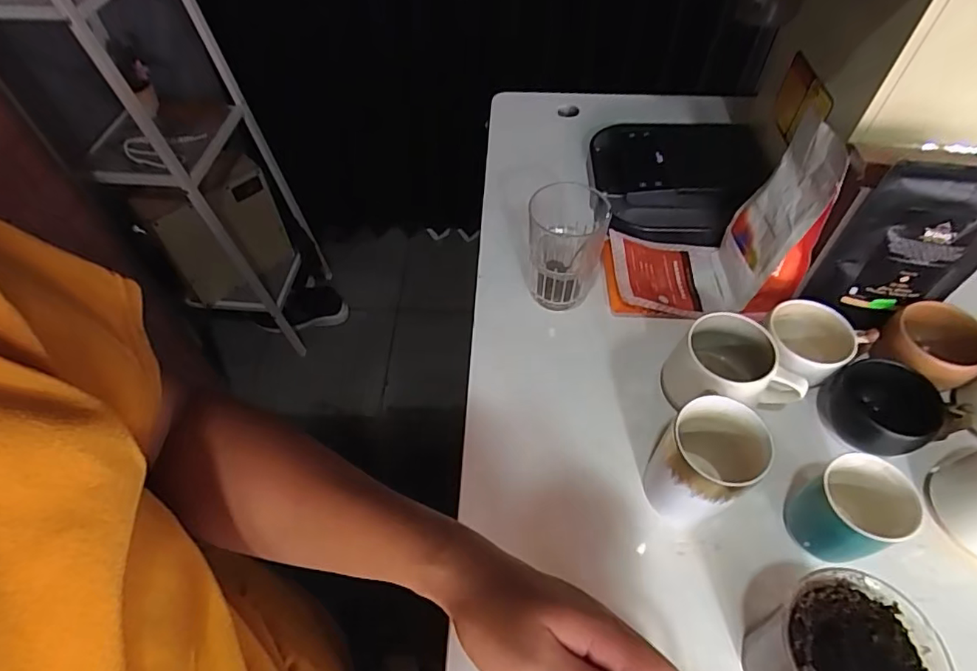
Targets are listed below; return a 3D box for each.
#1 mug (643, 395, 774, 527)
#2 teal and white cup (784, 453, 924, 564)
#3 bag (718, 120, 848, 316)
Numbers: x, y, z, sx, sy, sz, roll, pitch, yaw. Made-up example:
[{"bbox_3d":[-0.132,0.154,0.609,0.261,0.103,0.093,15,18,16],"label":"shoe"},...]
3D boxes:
[{"bbox_3d":[0.169,0.107,0.431,0.067,0.106,0.074,38,63,25],"label":"mug"},{"bbox_3d":[0.279,0.138,0.419,0.059,0.083,0.062,0,54,1],"label":"teal and white cup"},{"bbox_3d":[0.297,-0.118,0.541,0.057,0.179,0.087,5,54,4],"label":"bag"}]

